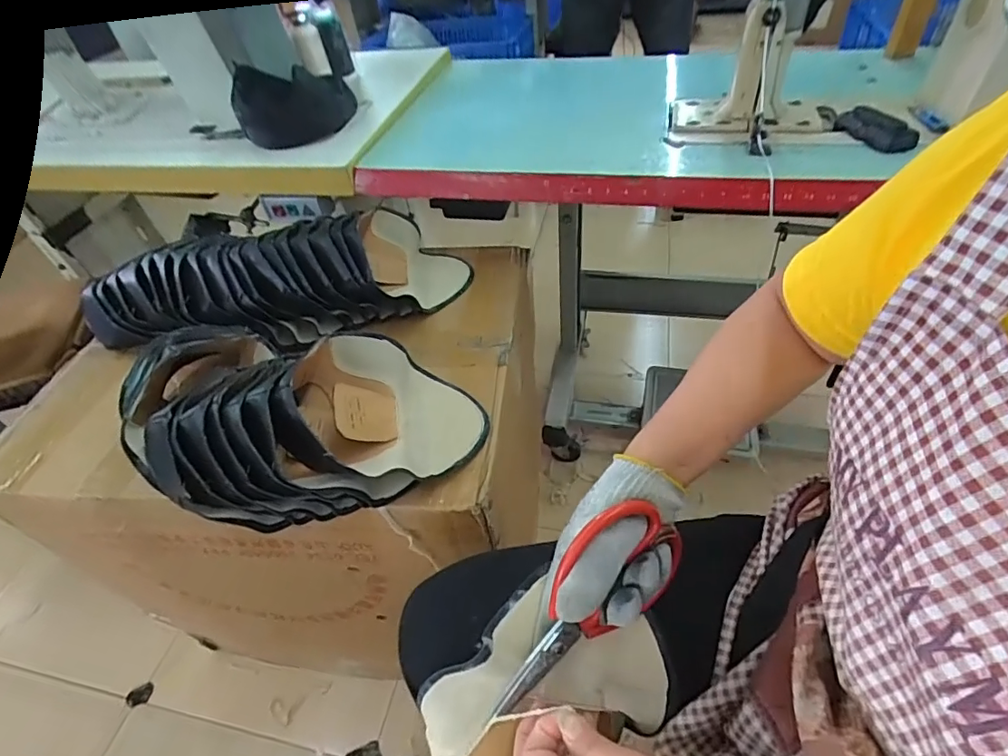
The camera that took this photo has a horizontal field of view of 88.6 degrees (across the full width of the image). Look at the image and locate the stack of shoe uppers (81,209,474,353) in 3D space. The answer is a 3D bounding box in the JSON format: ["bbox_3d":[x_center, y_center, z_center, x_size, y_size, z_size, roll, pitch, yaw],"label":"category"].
[{"bbox_3d":[-0.330,-0.140,0.763,0.553,0.124,0.183,-12,46,-5],"label":"stack of shoe uppers"}]

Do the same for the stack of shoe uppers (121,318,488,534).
[{"bbox_3d":[-0.239,0.039,0.566,0.408,0.109,0.232,5,47,11],"label":"stack of shoe uppers"}]

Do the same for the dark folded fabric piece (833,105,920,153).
[{"bbox_3d":[0.512,-0.345,0.718,0.060,0.028,0.111,-9,46,-2],"label":"dark folded fabric piece"}]

